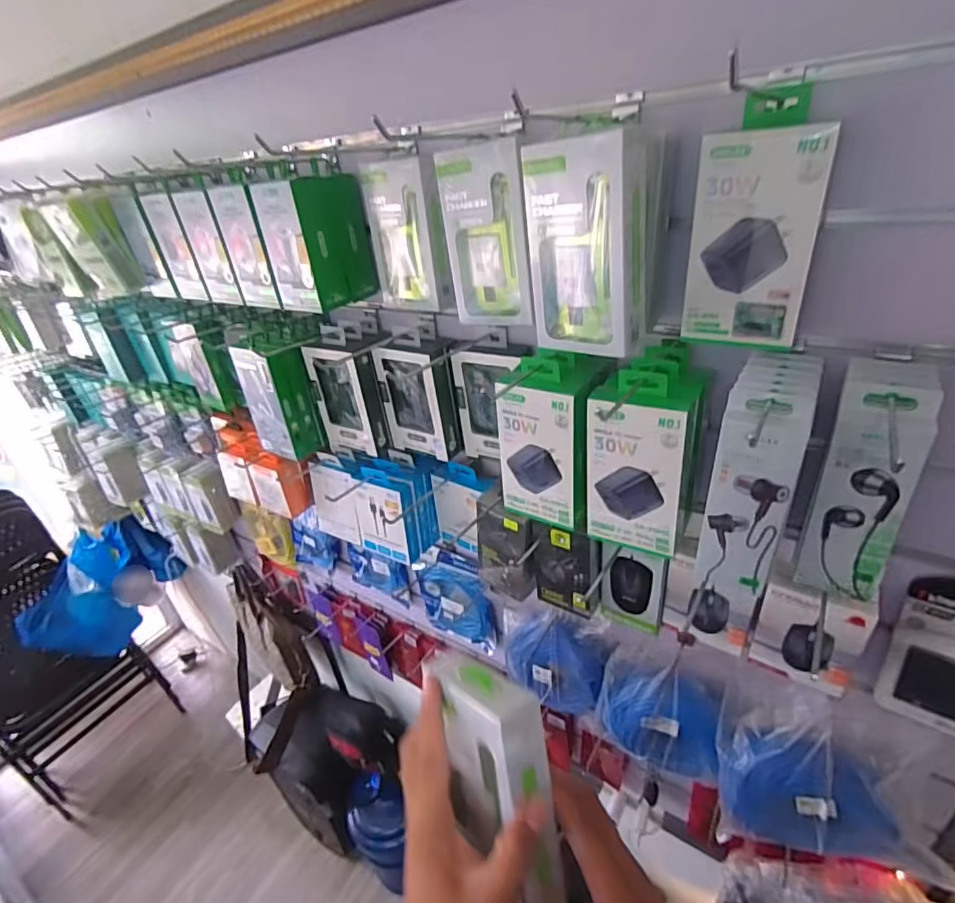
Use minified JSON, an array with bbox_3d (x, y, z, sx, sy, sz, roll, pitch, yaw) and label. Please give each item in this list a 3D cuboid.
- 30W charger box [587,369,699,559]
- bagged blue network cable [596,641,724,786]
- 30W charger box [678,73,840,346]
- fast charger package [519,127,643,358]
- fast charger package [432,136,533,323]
[{"bbox_3d":[0.156,0.016,0.509,0.096,0.178,0.036,8,34,23],"label":"30W charger box"},{"bbox_3d":[0.267,0.371,0.759,0.168,0.189,0.078,9,35,25],"label":"bagged blue network cable"},{"bbox_3d":[0.223,-0.176,0.419,0.090,0.174,0.042,9,35,25],"label":"30W charger box"},{"bbox_3d":[0.089,-0.166,0.426,0.036,0.161,0.096,-31,39,-34],"label":"fast charger package"},{"bbox_3d":[0.008,-0.205,0.506,0.090,0.161,0.021,19,40,37],"label":"fast charger package"}]

